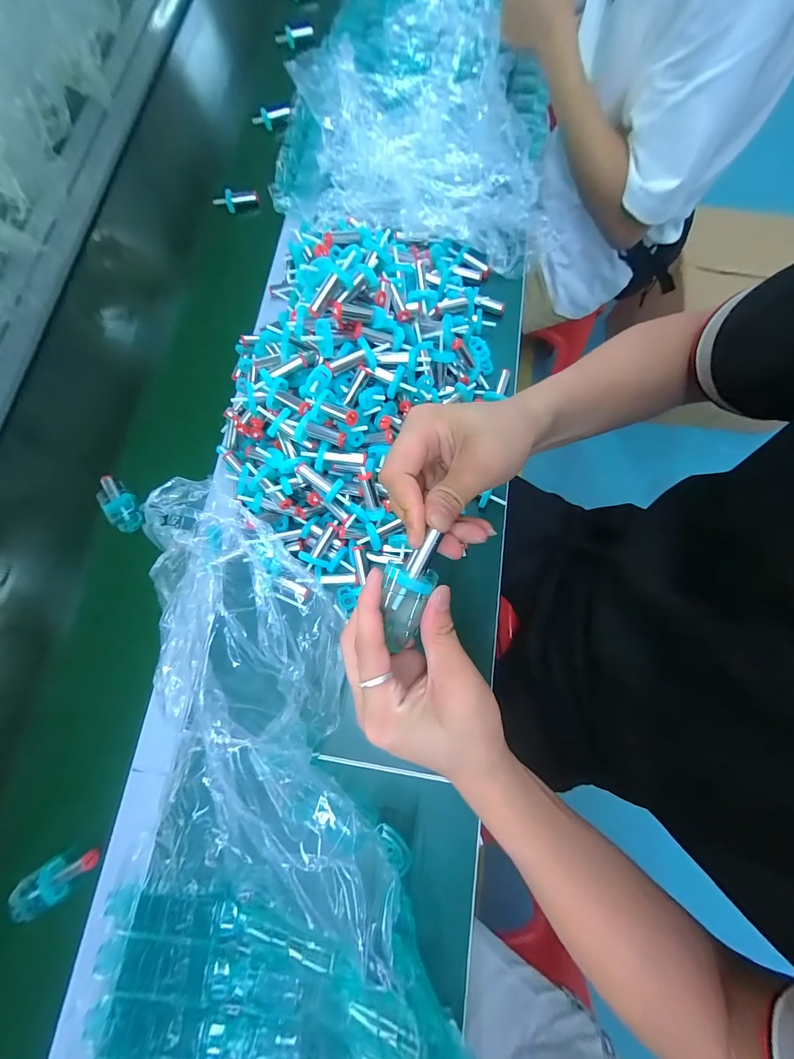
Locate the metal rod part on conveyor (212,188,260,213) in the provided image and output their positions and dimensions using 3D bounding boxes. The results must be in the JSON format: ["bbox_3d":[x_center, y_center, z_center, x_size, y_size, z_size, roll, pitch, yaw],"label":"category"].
[{"bbox_3d":[-0.235,-0.486,0.528,0.067,0.030,0.019,-4,76,0],"label":"metal rod part on conveyor"}]

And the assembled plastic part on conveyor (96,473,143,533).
[{"bbox_3d":[-0.325,-0.030,0.416,0.036,0.013,0.073,-40,78,-8],"label":"assembled plastic part on conveyor"}]

